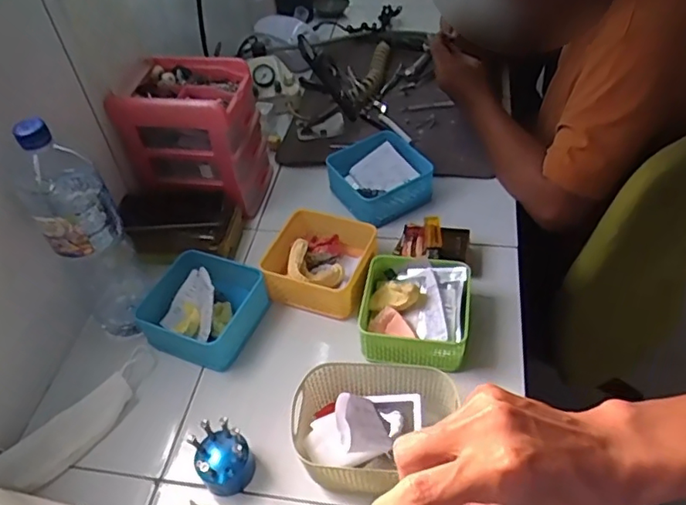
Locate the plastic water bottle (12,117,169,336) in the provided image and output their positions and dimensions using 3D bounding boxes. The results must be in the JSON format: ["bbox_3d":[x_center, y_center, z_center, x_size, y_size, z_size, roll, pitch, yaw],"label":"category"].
[{"bbox_3d":[-0.302,-0.023,0.696,0.097,0.299,0.087,-30,51,-21],"label":"plastic water bottle"}]

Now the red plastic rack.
[{"bbox_3d":[-0.229,-0.180,0.903,0.186,0.193,0.144,0,46,6],"label":"red plastic rack"}]

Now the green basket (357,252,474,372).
[{"bbox_3d":[0.093,0.081,0.739,0.136,0.067,0.140,5,47,11],"label":"green basket"}]

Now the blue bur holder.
[{"bbox_3d":[-0.132,0.222,0.622,0.059,0.061,0.062,-3,46,3],"label":"blue bur holder"}]

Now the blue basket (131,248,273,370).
[{"bbox_3d":[-0.184,0.073,0.761,0.145,0.059,0.134,12,49,17],"label":"blue basket"}]

